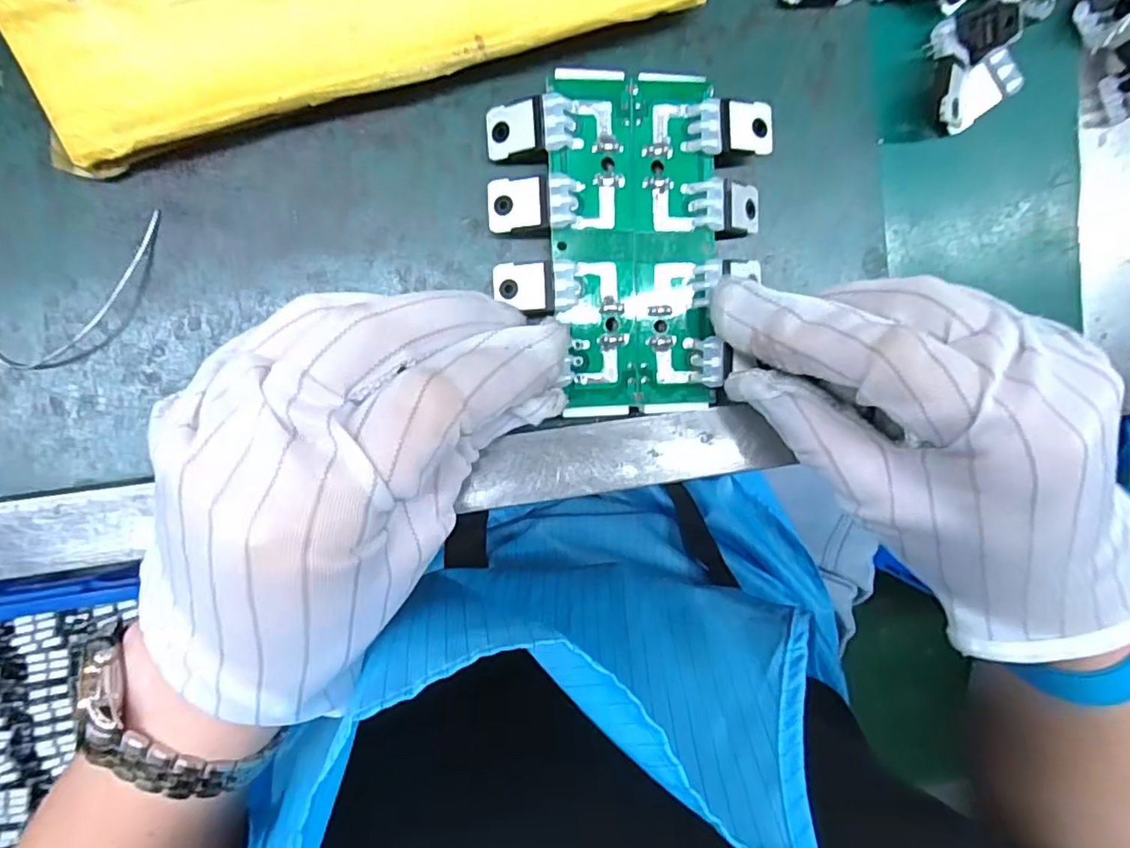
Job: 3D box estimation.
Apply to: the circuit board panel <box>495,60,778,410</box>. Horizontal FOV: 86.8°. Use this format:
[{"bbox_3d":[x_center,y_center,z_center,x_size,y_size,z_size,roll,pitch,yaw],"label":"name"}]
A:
[{"bbox_3d":[0.021,-0.057,0.192,0.087,0.013,0.106,0,97,-7],"label":"circuit board panel"}]

